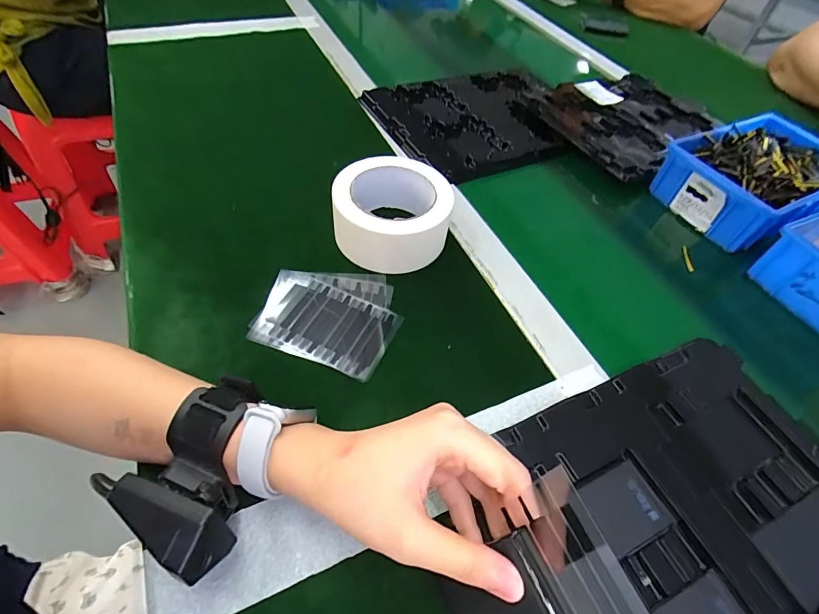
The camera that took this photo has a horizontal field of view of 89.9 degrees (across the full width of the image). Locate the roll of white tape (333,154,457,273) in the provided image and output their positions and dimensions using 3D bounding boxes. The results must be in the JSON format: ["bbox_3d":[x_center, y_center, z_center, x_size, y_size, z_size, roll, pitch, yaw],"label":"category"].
[{"bbox_3d":[-0.016,-0.091,0.402,0.105,0.057,0.107,2,53,-2],"label":"roll of white tape"}]

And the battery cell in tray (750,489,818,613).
[{"bbox_3d":[0.268,0.154,0.268,0.089,0.007,0.042,-18,56,-16],"label":"battery cell in tray"}]

